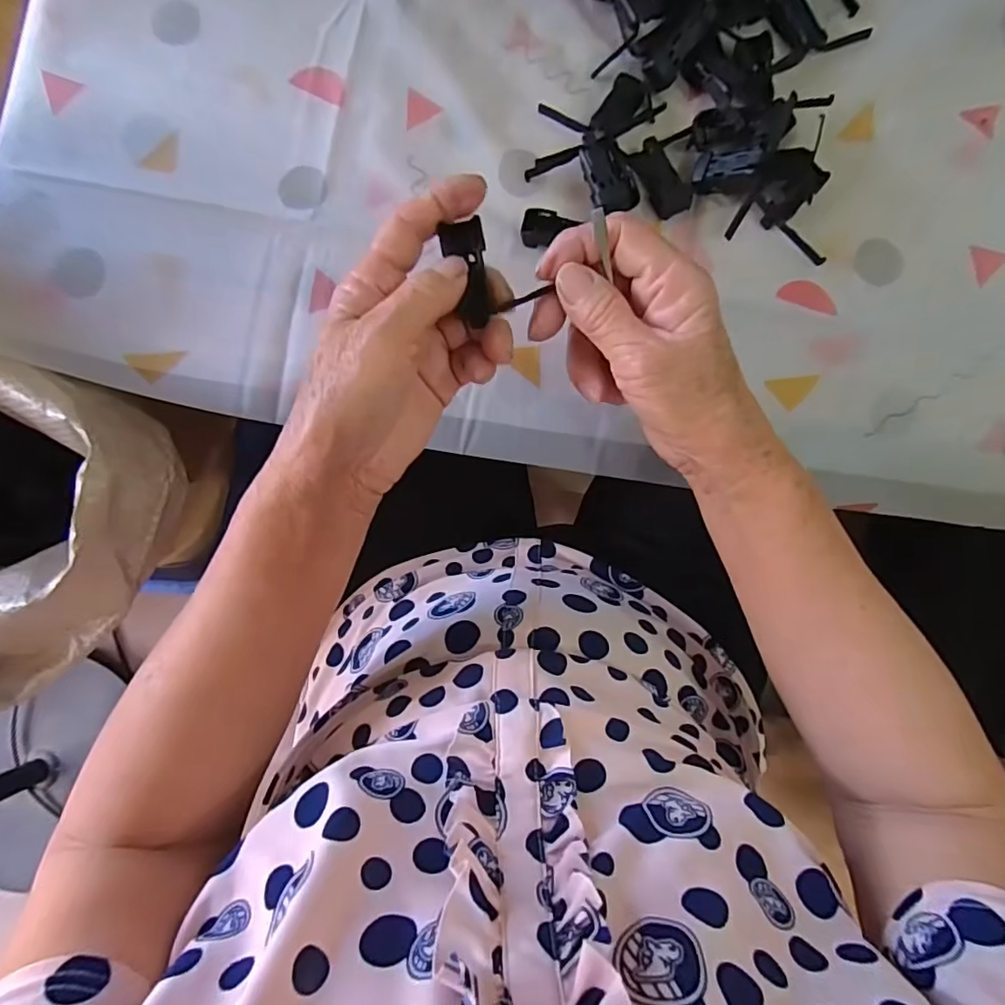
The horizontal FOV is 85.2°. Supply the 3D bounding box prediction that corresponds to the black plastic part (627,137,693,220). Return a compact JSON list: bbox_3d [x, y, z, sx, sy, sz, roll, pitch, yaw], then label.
[{"bbox_3d":[0.101,-0.210,0.355,0.026,0.011,0.048,-30,88,-3],"label":"black plastic part"}]

